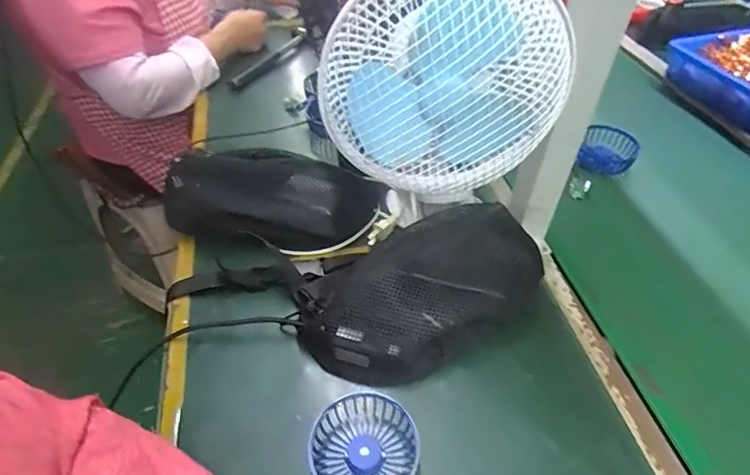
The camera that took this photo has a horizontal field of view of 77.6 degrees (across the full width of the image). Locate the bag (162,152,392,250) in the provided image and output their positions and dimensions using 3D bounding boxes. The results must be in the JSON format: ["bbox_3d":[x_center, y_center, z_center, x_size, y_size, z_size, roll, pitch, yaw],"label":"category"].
[{"bbox_3d":[-0.135,-0.052,0.572,0.279,0.072,0.112,5,45,4],"label":"bag"}]

